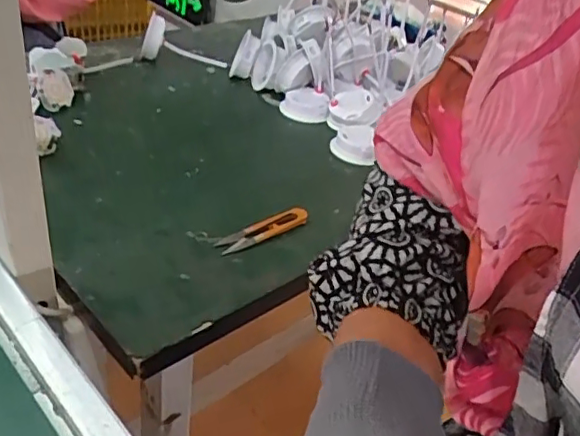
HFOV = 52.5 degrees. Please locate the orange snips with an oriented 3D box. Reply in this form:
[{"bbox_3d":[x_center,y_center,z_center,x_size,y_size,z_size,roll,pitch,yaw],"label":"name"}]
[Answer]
[{"bbox_3d":[-0.024,0.011,0.583,0.104,0.016,0.018,-20,42,-33],"label":"orange snips"}]

